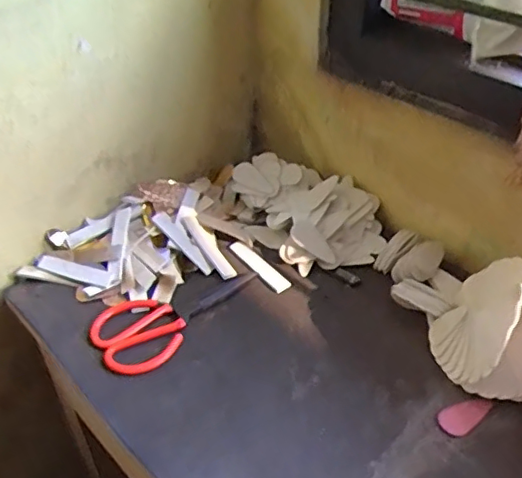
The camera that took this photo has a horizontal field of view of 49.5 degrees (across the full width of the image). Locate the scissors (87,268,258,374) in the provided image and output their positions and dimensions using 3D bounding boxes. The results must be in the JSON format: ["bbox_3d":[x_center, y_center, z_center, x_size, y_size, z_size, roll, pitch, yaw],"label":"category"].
[{"bbox_3d":[-0.110,0.078,0.682,0.104,0.014,0.205,26,47,28],"label":"scissors"}]

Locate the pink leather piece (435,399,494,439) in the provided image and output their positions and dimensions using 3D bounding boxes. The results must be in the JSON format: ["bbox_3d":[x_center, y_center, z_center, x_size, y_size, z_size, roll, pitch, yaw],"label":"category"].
[{"bbox_3d":[0.206,0.177,0.572,0.059,0.005,0.030,-22,45,-23],"label":"pink leather piece"}]

